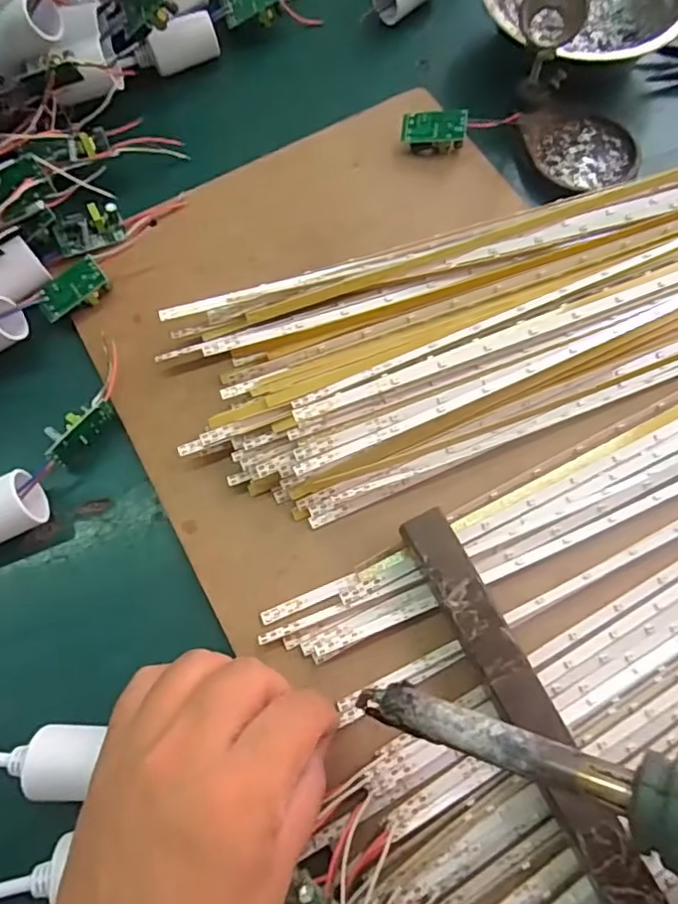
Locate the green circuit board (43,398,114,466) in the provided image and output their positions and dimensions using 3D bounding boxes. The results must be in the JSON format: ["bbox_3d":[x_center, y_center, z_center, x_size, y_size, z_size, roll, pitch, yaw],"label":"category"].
[{"bbox_3d":[-0.133,-0.012,0.297,0.012,0.016,0.039,36,76,13],"label":"green circuit board"}]

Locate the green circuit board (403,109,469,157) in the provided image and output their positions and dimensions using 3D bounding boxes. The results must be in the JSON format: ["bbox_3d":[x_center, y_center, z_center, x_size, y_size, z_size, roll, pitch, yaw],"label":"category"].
[{"bbox_3d":[0.058,-0.196,0.360,0.039,0.012,0.022,6,94,11],"label":"green circuit board"}]

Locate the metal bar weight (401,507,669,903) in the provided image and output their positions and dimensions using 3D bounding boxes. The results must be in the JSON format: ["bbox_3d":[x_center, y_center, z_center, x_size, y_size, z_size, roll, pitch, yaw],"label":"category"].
[{"bbox_3d":[0.083,0.117,0.242,0.021,0.021,0.201,-26,72,-7],"label":"metal bar weight"}]

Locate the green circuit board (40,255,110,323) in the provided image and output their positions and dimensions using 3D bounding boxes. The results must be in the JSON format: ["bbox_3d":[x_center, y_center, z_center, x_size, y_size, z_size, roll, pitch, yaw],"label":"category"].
[{"bbox_3d":[-0.148,-0.089,0.326,0.039,0.015,0.019,-36,74,-10],"label":"green circuit board"}]

